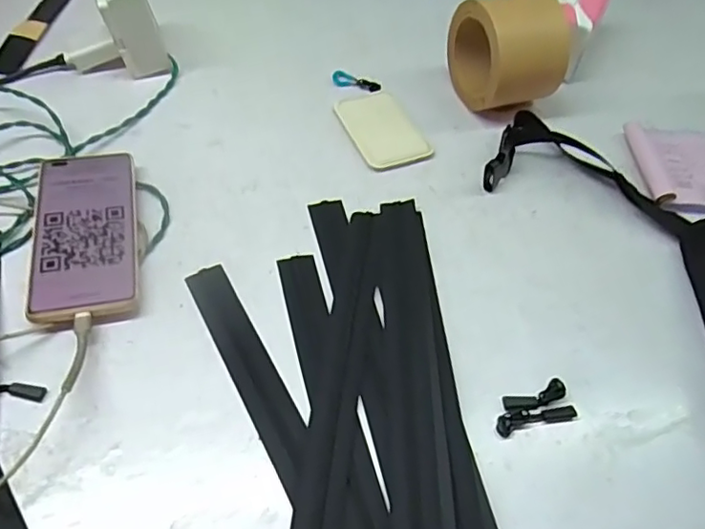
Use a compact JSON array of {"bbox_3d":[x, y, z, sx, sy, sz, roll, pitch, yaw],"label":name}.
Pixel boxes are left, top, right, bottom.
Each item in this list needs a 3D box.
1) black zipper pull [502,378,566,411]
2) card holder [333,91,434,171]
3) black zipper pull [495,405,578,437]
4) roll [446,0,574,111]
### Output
[{"bbox_3d":[0.130,0.094,0.415,0.047,0.007,0.014,-14,56,-14],"label":"black zipper pull"},{"bbox_3d":[0.028,-0.138,0.584,0.068,0.009,0.109,-17,57,-16],"label":"card holder"},{"bbox_3d":[0.128,0.106,0.407,0.059,0.004,0.015,-10,55,-12],"label":"black zipper pull"},{"bbox_3d":[0.157,-0.219,0.591,0.078,0.115,0.113,-15,56,-15],"label":"roll"}]

